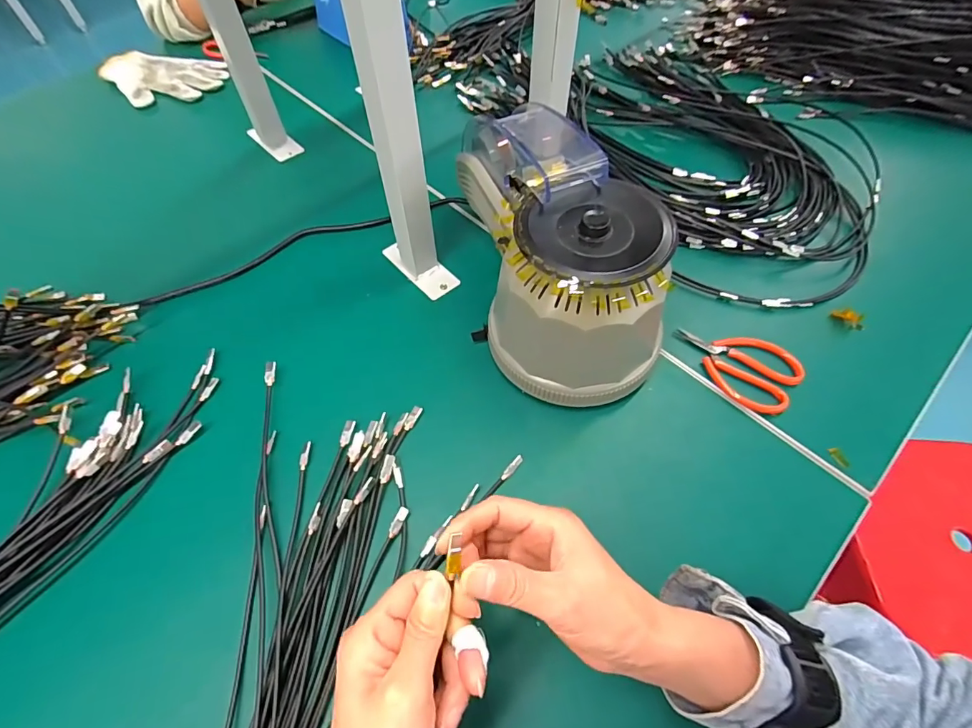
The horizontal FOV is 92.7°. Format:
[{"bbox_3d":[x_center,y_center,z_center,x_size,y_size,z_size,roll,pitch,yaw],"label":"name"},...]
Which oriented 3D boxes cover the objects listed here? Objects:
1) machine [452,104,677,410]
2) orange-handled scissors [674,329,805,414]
[{"bbox_3d":[0.067,-0.069,0.397,0.133,0.155,0.176,-24,61,-13],"label":"machine"},{"bbox_3d":[0.231,-0.001,0.434,0.111,0.010,0.069,34,65,20],"label":"orange-handled scissors"}]

